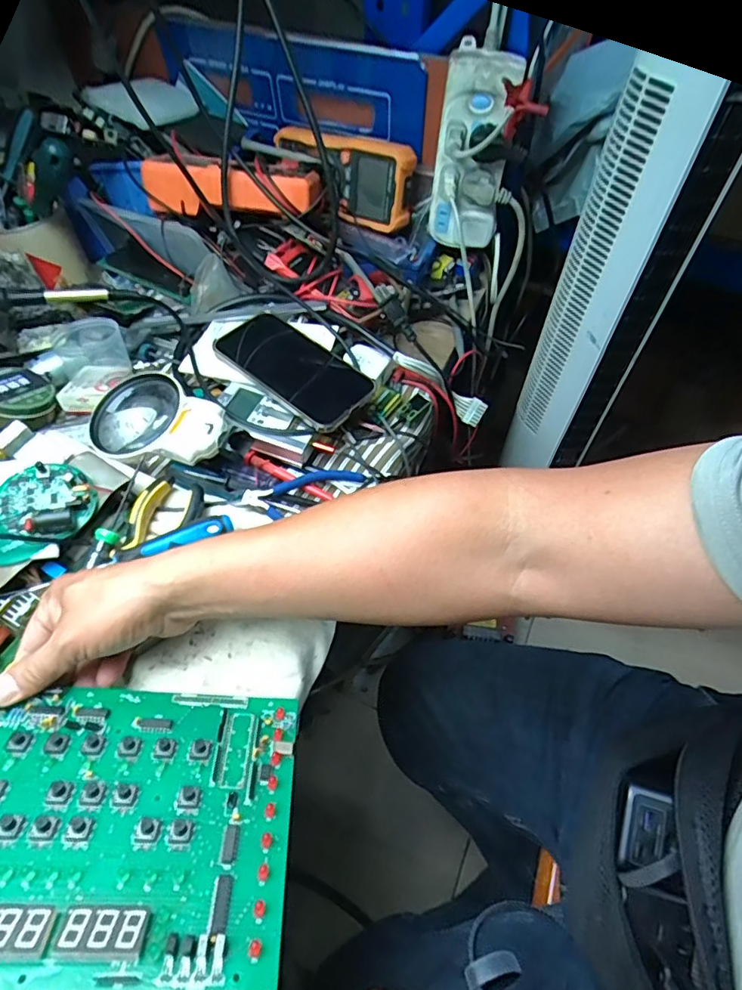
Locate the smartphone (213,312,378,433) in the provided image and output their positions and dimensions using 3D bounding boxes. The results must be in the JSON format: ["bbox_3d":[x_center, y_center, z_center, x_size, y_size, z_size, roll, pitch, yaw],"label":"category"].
[{"bbox_3d":[-0.075,-0.129,0.528,0.157,0.014,0.082,36,63,18],"label":"smartphone"}]

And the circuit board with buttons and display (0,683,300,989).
[{"bbox_3d":[-0.153,0.176,0.302,0.212,0.009,0.156,7,32,-8],"label":"circuit board with buttons and display"}]

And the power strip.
[{"bbox_3d":[0.105,-0.350,0.565,0.064,0.186,0.080,-33,63,-21],"label":"power strip"}]

